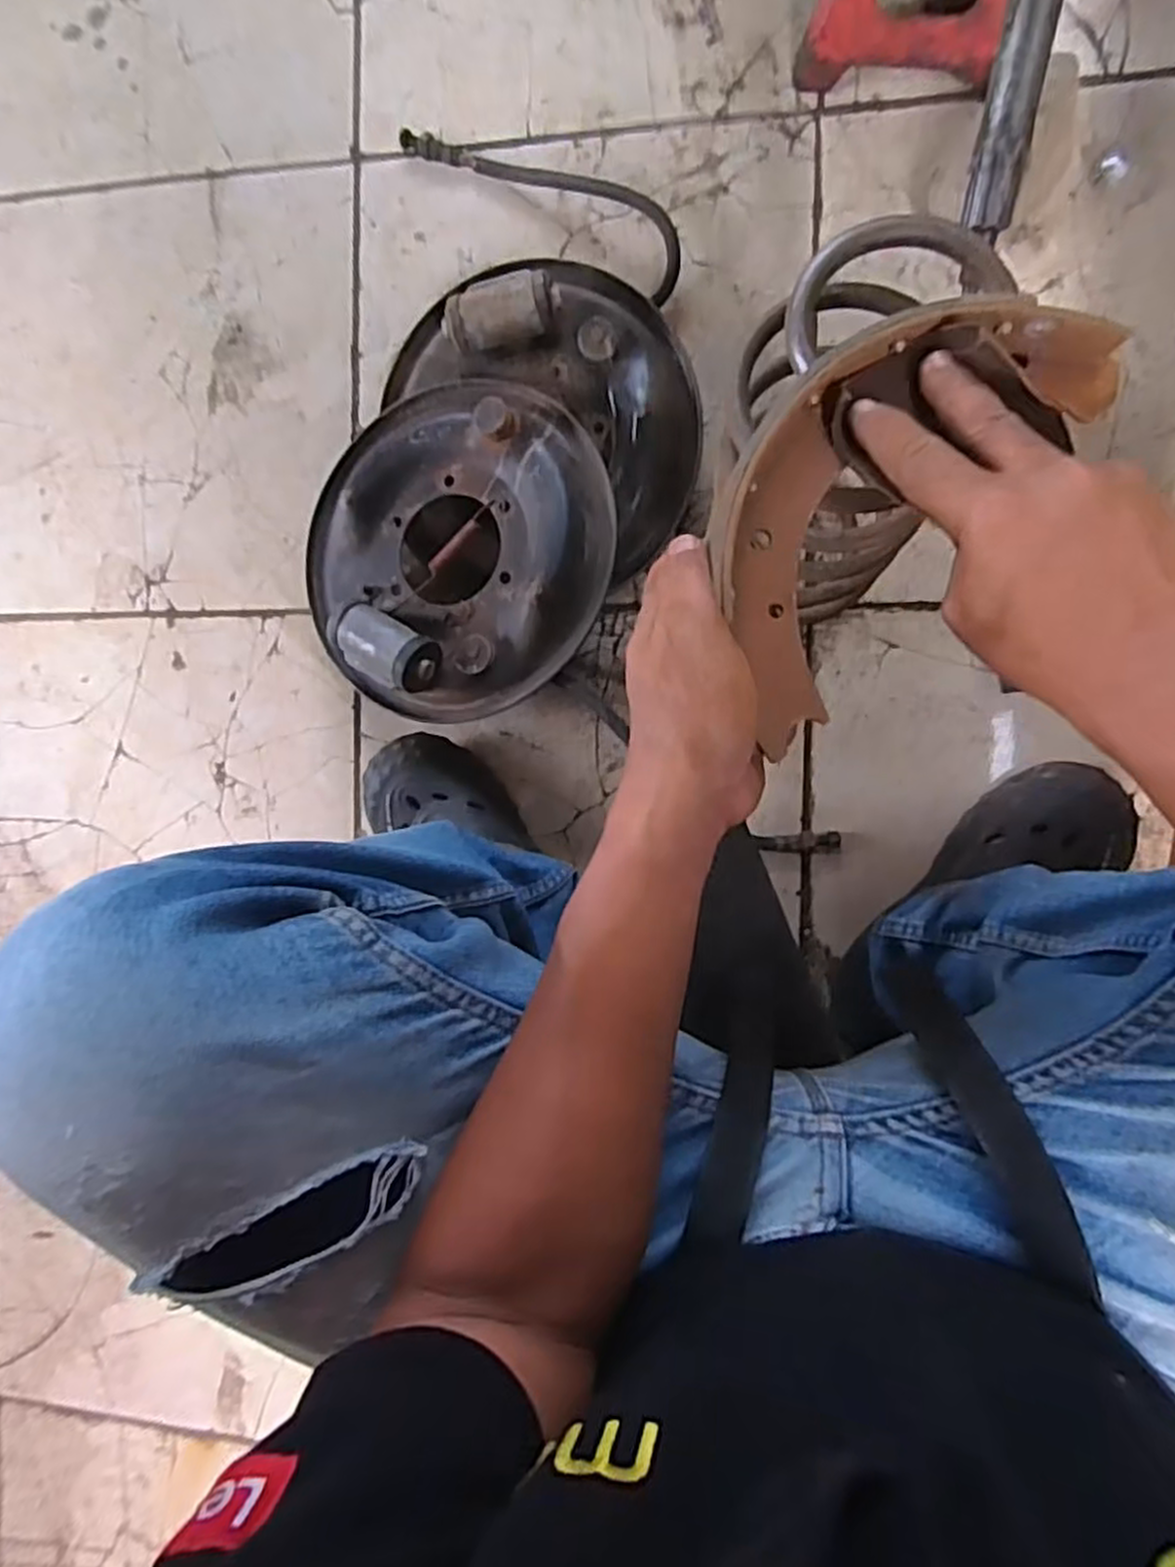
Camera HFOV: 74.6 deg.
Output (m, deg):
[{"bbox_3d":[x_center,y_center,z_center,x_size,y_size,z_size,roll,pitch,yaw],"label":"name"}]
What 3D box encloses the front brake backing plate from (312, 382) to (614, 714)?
[{"bbox_3d":[-0.112,-0.193,0.632,0.265,0.073,0.271,0,92,8],"label":"front brake backing plate"}]

